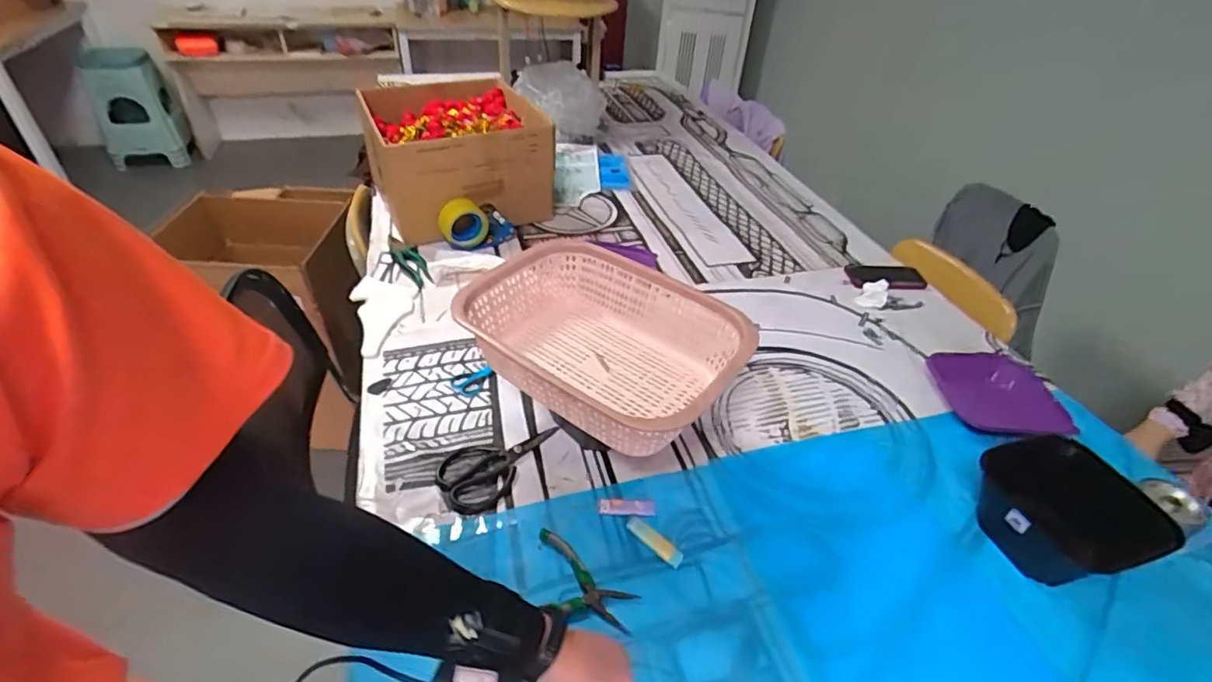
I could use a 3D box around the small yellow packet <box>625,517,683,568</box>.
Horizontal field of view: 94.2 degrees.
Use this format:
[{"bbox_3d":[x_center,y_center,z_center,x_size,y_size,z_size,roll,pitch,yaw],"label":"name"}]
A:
[{"bbox_3d":[0.062,0.257,0.725,0.083,0.007,0.022,31,45,31],"label":"small yellow packet"}]

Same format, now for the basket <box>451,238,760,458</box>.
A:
[{"bbox_3d":[-0.005,0.002,0.795,0.391,0.124,0.281,31,47,27],"label":"basket"}]

